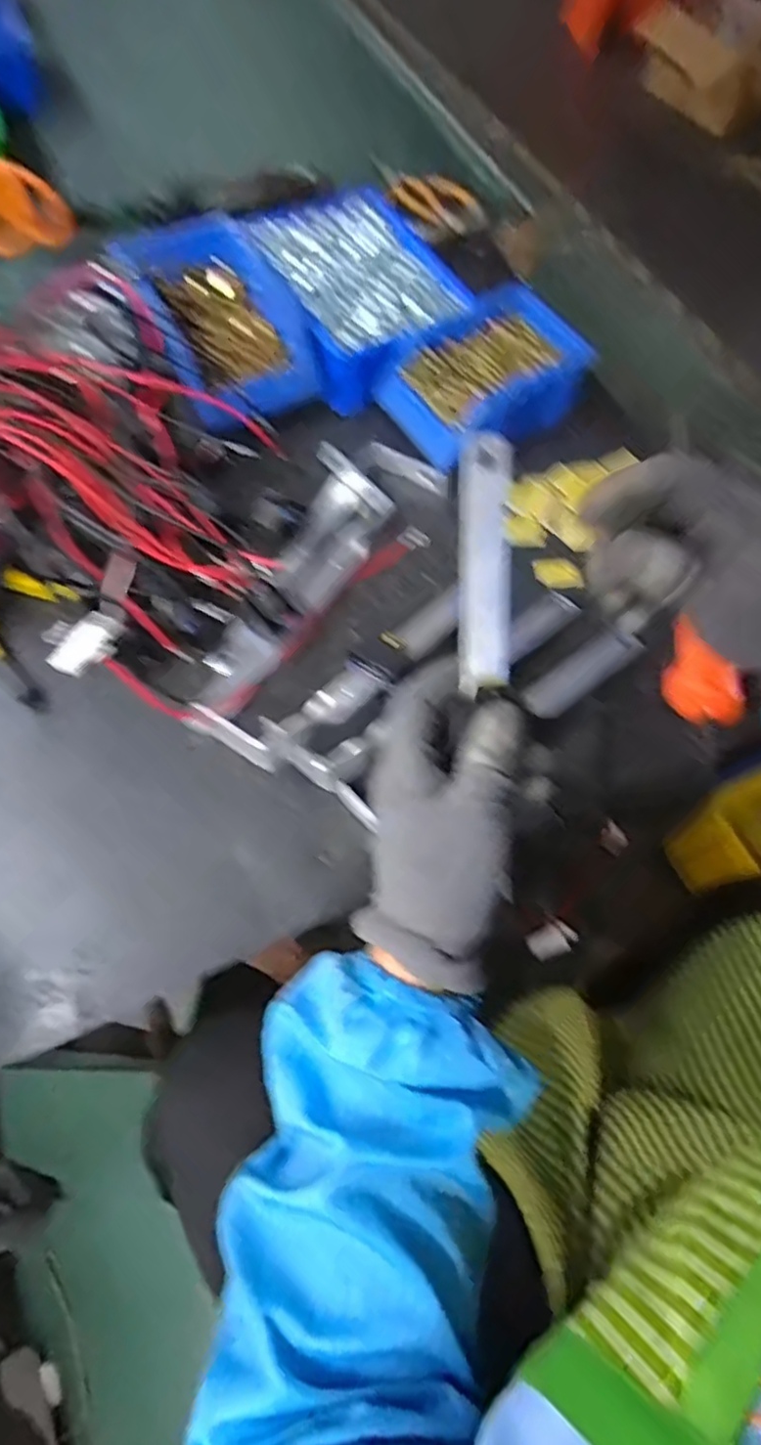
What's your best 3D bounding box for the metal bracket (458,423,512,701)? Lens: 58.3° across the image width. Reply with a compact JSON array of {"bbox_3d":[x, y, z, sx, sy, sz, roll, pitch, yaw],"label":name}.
[{"bbox_3d":[0.052,-0.077,0.337,0.025,0.011,0.121,-3,103,-2],"label":"metal bracket"}]

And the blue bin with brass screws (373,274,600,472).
[{"bbox_3d":[0.088,-0.292,0.590,0.156,0.066,0.122,-36,71,-16],"label":"blue bin with brass screws"}]

